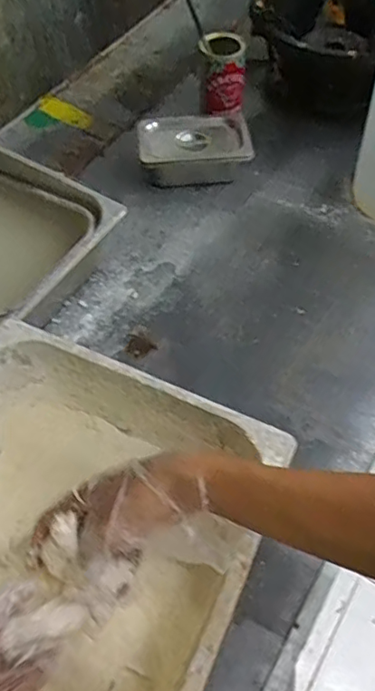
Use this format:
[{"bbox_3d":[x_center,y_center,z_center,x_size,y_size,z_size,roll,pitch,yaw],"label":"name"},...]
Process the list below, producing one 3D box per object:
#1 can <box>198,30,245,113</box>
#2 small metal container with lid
[{"bbox_3d":[0.057,-0.439,0.888,0.069,0.099,0.069,-1,59,1],"label":"can"},{"bbox_3d":[0.010,-0.312,0.885,0.173,0.068,0.109,-10,57,-5],"label":"small metal container with lid"}]

